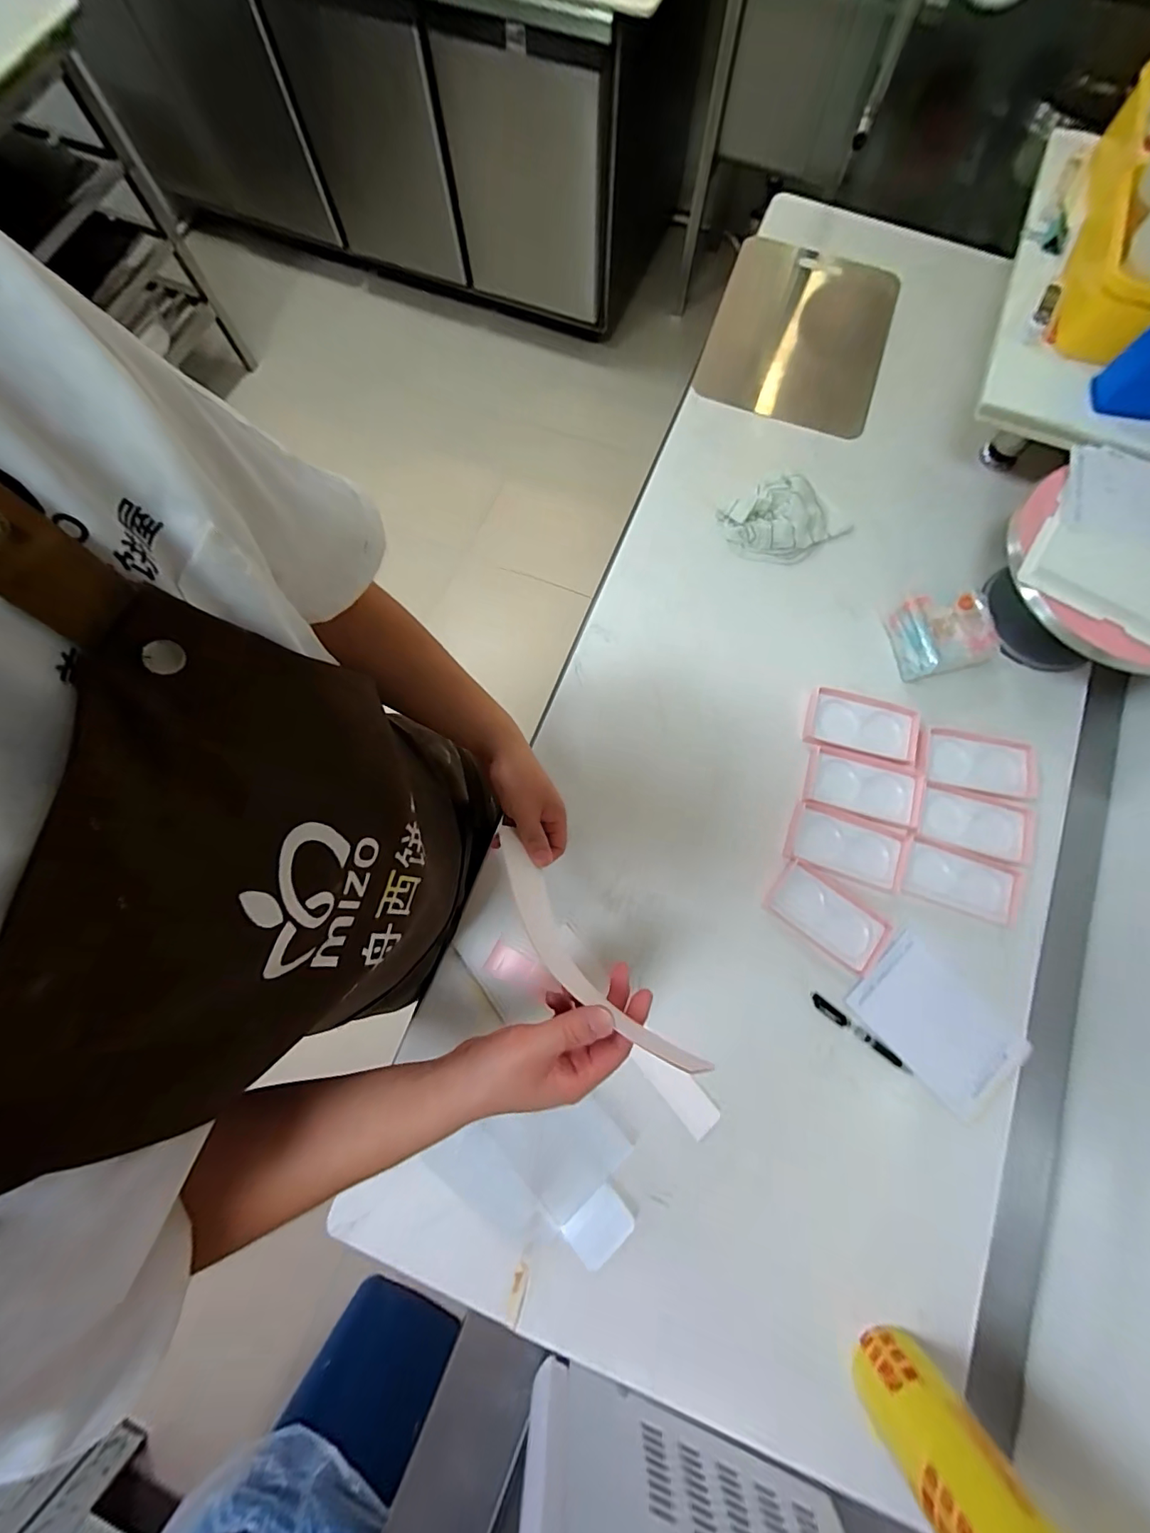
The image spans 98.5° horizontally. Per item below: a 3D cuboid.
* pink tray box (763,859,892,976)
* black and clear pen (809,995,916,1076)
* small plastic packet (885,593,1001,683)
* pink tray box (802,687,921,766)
[{"bbox_3d":[0.326,0.192,0.635,0.145,0.021,0.078,36,79,8],"label":"pink tray box"},{"bbox_3d":[0.354,0.332,0.616,0.136,0.008,0.015,36,80,8],"label":"black and clear pen"},{"bbox_3d":[0.523,-0.185,0.714,0.127,0.064,0.104,-8,77,-1],"label":"small plastic packet"},{"bbox_3d":[0.400,-0.056,0.693,0.146,0.021,0.081,18,77,5],"label":"pink tray box"}]

